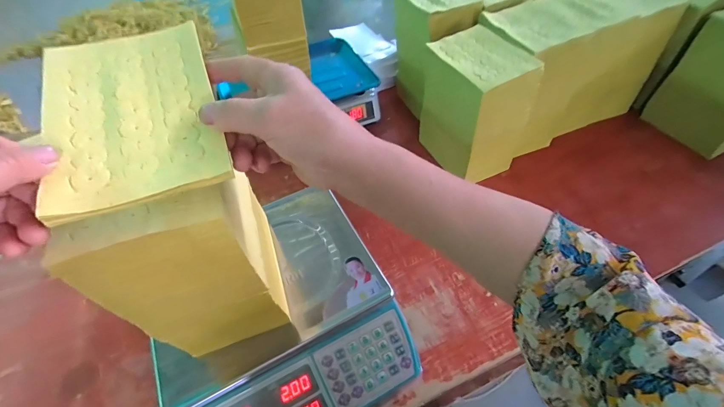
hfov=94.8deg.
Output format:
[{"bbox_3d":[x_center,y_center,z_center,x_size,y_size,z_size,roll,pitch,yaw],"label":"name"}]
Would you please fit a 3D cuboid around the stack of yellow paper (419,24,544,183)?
[{"bbox_3d":[0.213,-0.190,0.635,0.137,0.220,0.166,-22,58,-12],"label":"stack of yellow paper"}]

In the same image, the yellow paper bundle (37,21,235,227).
[{"bbox_3d":[-0.171,-0.069,0.249,0.113,0.007,0.155,-18,67,-13],"label":"yellow paper bundle"}]

